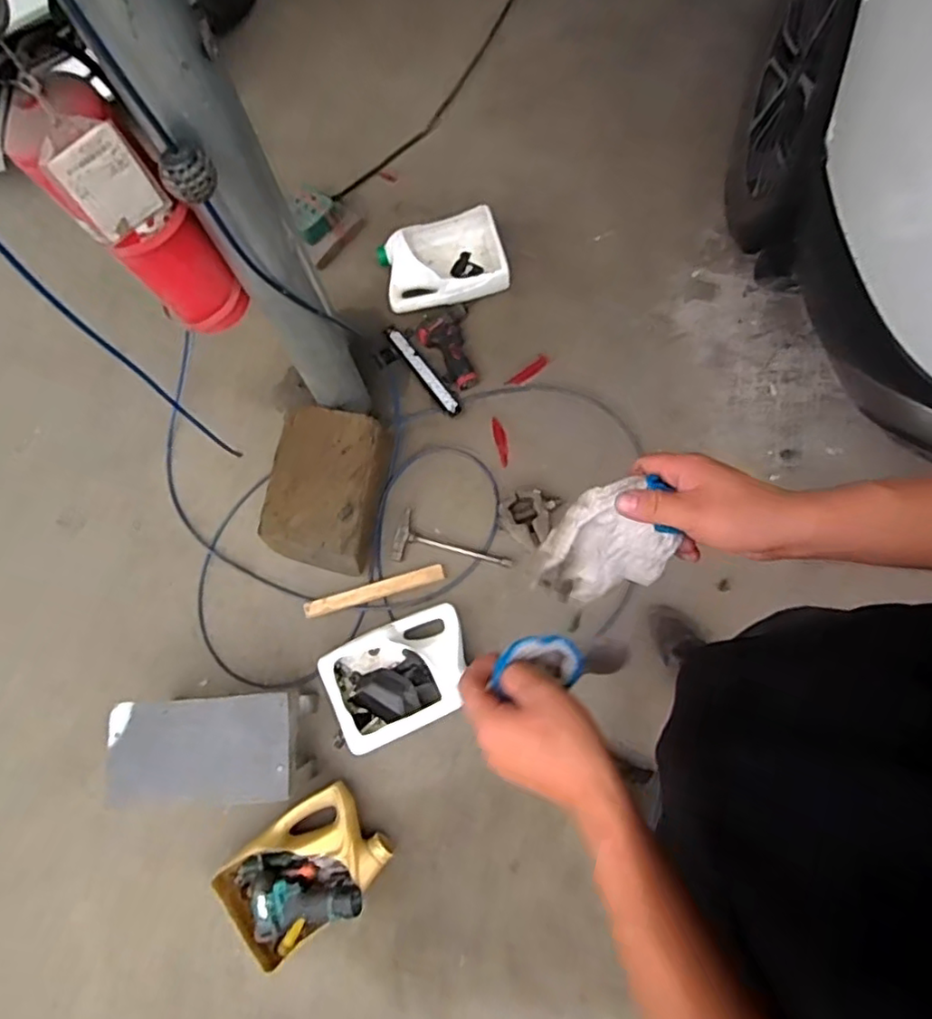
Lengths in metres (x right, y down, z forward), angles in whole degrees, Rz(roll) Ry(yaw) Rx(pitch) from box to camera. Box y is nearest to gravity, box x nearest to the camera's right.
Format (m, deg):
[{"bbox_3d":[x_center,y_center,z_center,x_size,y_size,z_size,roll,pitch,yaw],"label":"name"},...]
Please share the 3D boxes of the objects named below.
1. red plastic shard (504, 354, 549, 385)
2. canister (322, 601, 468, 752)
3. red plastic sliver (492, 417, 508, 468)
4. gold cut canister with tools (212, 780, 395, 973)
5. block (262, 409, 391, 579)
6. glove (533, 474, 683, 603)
[{"bbox_3d":[0.148,-0.330,1.520,0.116,0.010,0.035,-39,77,-9],"label":"red plastic shard"},{"bbox_3d":[-0.134,0.340,1.299,0.295,0.092,0.210,-25,76,-6],"label":"canister"},{"bbox_3d":[0.081,-0.159,1.475,0.027,0.015,0.121,-13,75,-2],"label":"red plastic sliver"},{"bbox_3d":[-0.304,0.684,1.196,0.283,0.115,0.205,-40,78,-9],"label":"gold cut canister with tools"},{"bbox_3d":[-0.300,-0.043,1.380,0.223,0.146,0.322,12,74,9],"label":"block"},{"bbox_3d":[0.102,0.028,0.511,0.035,0.140,0.081,-33,95,-43],"label":"glove"}]

